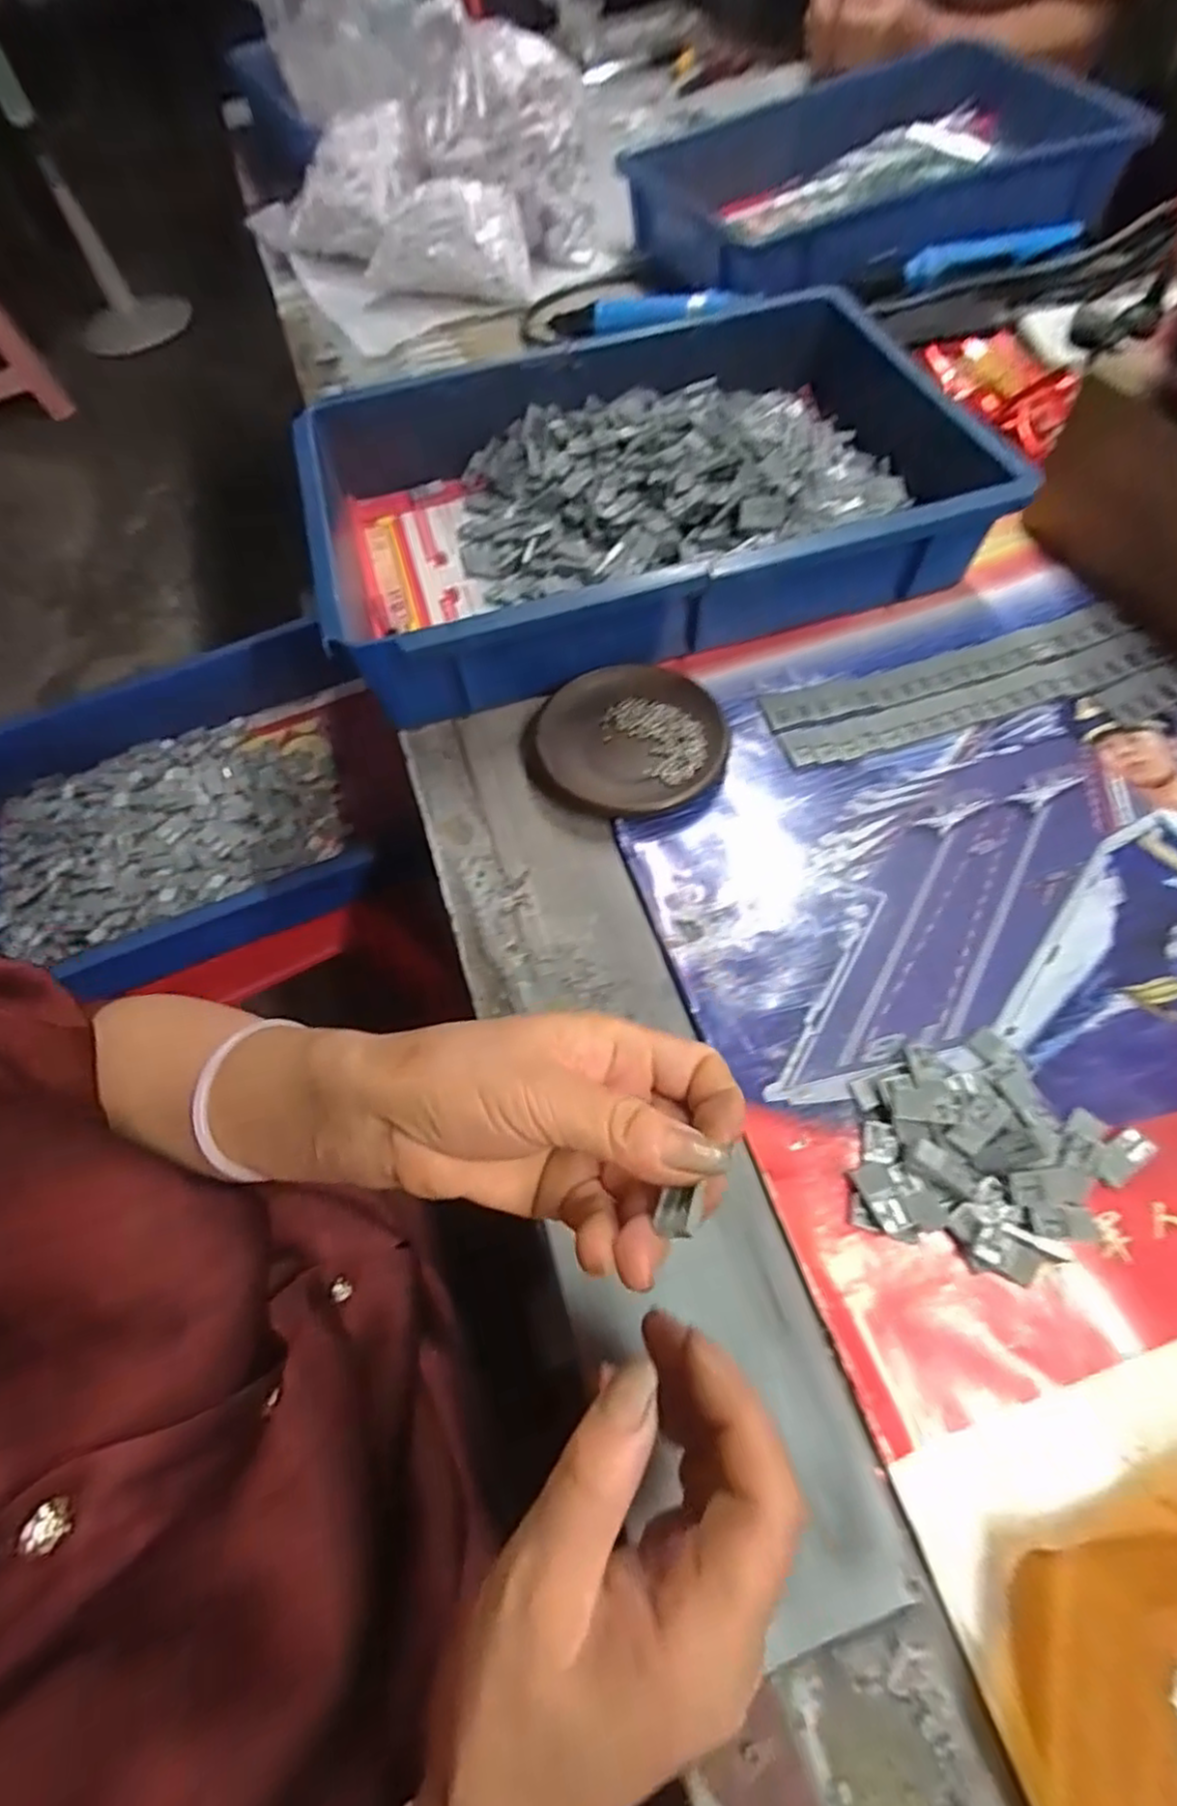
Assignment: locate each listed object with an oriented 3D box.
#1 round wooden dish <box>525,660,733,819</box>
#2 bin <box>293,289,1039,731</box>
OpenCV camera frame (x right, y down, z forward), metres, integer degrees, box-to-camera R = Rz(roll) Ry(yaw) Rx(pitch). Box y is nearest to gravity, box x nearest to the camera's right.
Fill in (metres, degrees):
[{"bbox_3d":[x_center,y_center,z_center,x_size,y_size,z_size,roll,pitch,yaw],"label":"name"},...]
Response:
[{"bbox_3d":[0.023,-0.096,0.417,0.115,0.016,0.106,-2,62,3],"label":"round wooden dish"},{"bbox_3d":[0.033,-0.291,0.489,0.434,0.076,0.294,-16,62,-5],"label":"bin"}]

